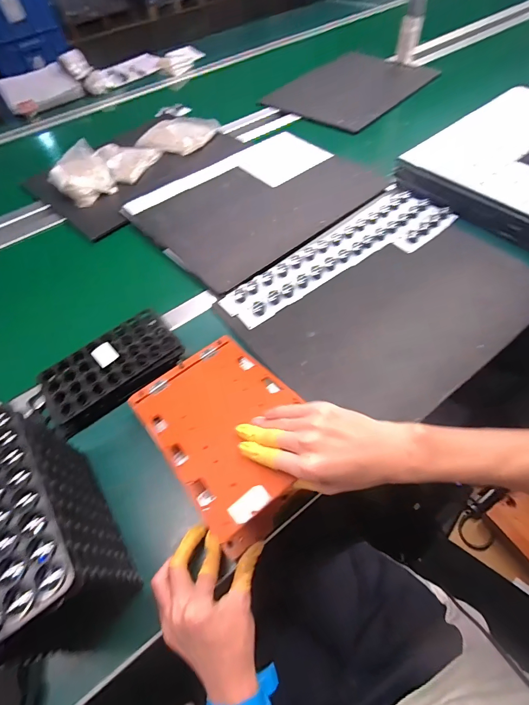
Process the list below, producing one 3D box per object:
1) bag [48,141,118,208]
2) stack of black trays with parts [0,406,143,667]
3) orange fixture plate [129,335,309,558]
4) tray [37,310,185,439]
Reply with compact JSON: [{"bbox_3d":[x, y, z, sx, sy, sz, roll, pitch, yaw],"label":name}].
[{"bbox_3d":[-0.437,-0.426,0.822,0.128,0.058,0.173,-34,61,-17],"label":"bag"},{"bbox_3d":[-0.232,0.178,0.349,0.109,0.163,0.198,-37,61,-18],"label":"stack of black trays with parts"},{"bbox_3d":[-0.045,0.081,0.414,0.161,0.010,0.257,-34,46,-17],"label":"orange fixture plate"},{"bbox_3d":[-0.230,0.026,0.528,0.209,0.040,0.118,-41,63,-20],"label":"tray"}]

